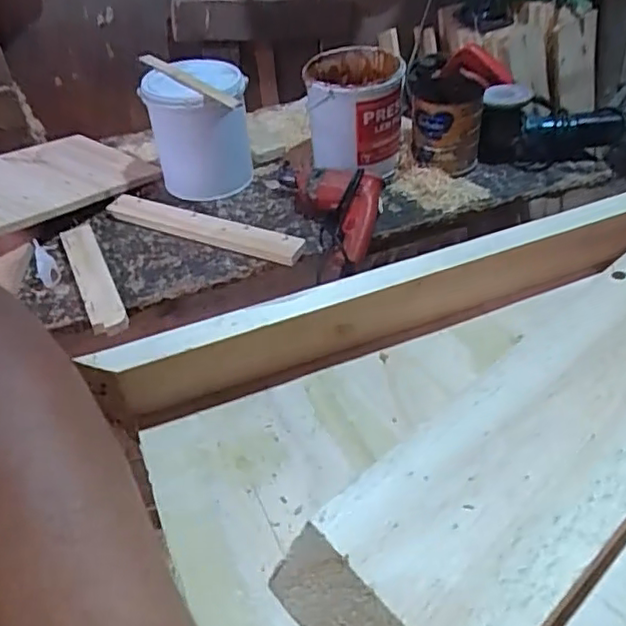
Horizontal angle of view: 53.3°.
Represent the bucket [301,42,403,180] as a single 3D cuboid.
[{"bbox_3d":[0.074,-0.369,1.160,0.173,0.179,0.179,1,38,4],"label":"bucket"}]

